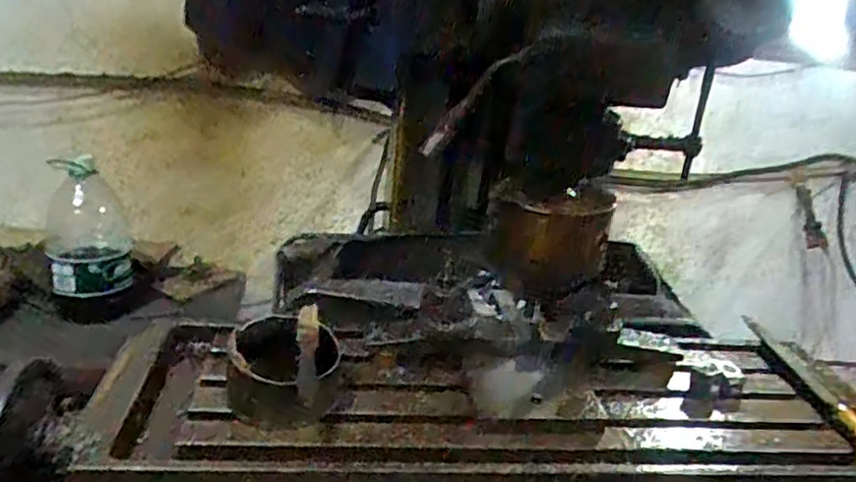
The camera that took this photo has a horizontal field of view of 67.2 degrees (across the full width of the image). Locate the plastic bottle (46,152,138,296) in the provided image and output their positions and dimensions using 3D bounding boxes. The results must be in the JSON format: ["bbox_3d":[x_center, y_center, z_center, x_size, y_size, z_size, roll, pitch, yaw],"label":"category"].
[{"bbox_3d":[-0.758,-0.037,1.440,0.168,0.293,0.178,-5,26,-25],"label":"plastic bottle"}]

